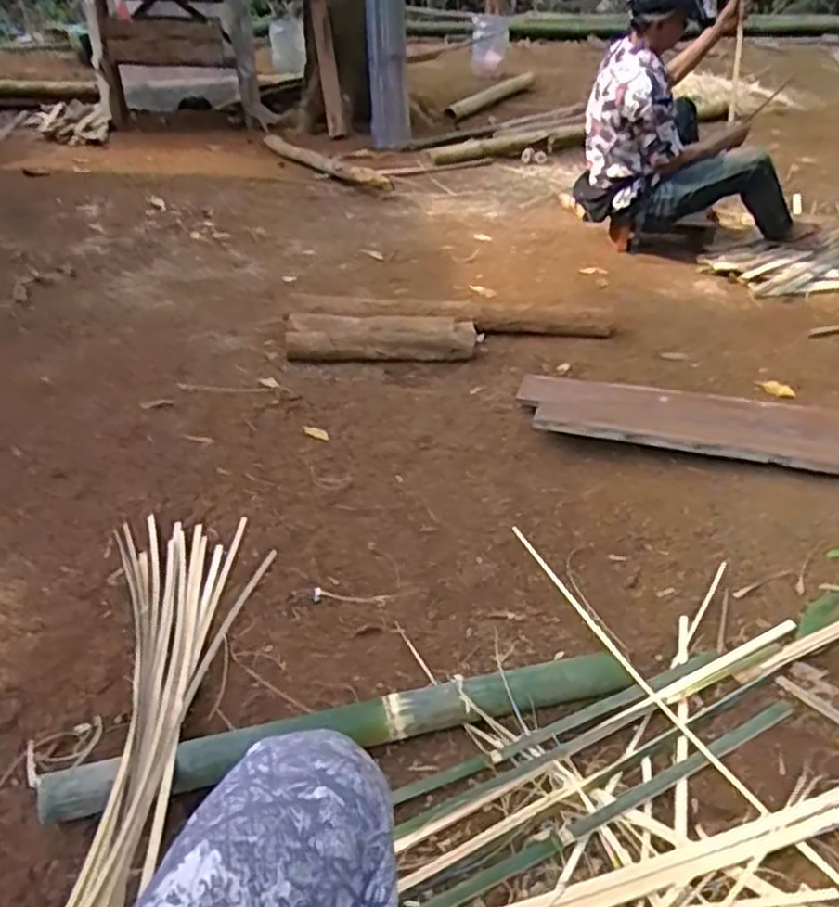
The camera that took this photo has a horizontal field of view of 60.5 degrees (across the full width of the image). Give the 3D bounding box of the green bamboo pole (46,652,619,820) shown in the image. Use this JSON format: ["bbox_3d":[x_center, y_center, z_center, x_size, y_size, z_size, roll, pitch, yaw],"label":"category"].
[{"bbox_3d":[-0.082,0.353,0.916,0.737,0.073,0.061,-8,36,-14],"label":"green bamboo pole"}]

